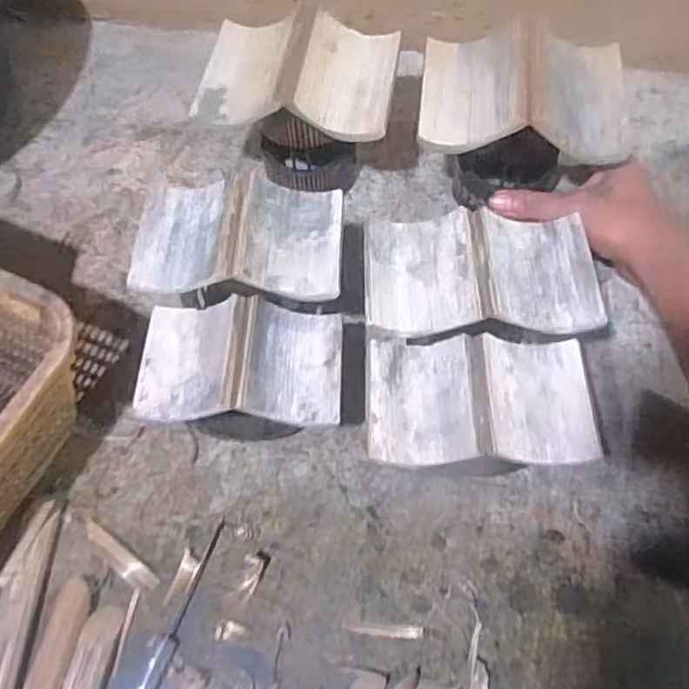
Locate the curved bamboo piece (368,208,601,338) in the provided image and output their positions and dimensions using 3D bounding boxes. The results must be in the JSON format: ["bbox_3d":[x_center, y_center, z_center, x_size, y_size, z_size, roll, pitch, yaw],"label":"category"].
[{"bbox_3d":[0.081,-0.045,0.390,0.135,0.018,0.084,-2,58,1],"label":"curved bamboo piece"}]

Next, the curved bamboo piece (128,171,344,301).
[{"bbox_3d":[-0.067,-0.068,0.408,0.128,0.019,0.088,1,58,3],"label":"curved bamboo piece"}]

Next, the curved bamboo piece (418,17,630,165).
[{"bbox_3d":[0.133,-0.192,0.476,0.148,0.034,0.125,6,58,5],"label":"curved bamboo piece"}]

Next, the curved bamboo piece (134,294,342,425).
[{"bbox_3d":[-0.067,0.012,0.417,0.126,0.024,0.082,-2,58,1],"label":"curved bamboo piece"}]

